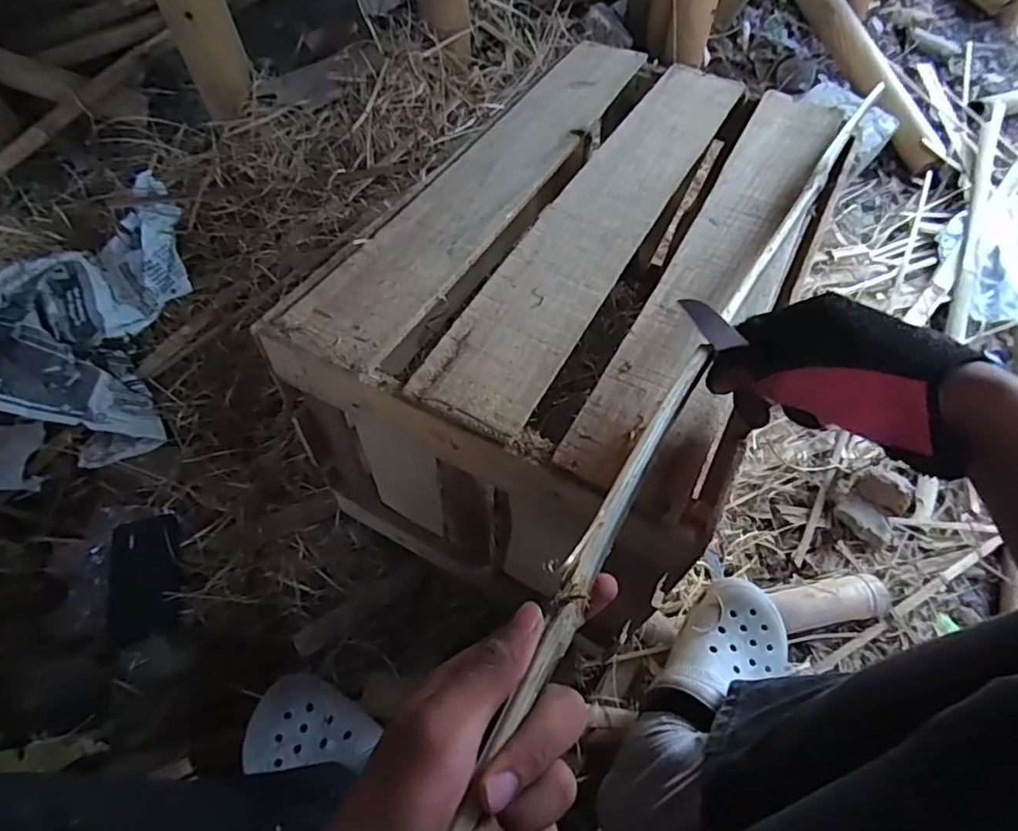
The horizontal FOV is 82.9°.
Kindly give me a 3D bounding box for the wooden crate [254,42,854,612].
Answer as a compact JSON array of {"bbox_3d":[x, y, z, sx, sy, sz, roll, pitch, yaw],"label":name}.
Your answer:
[{"bbox_3d":[0.083,-0.125,0.649,0.360,0.301,0.632,26,62,13],"label":"wooden crate"}]

